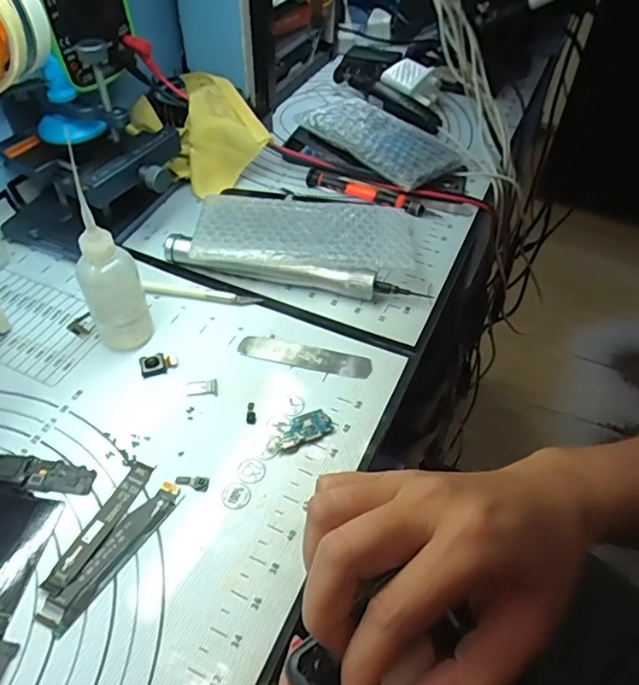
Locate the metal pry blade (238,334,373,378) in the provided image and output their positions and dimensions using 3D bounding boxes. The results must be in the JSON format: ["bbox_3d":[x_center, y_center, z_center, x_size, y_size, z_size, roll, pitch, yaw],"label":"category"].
[{"bbox_3d":[-0.010,0.009,0.395,0.094,0.004,0.021,11,49,7],"label":"metal pry blade"}]

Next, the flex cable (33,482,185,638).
[{"bbox_3d":[-0.111,0.113,0.301,0.018,0.004,0.090,28,53,20],"label":"flex cable"}]

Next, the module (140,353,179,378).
[{"bbox_3d":[-0.113,0.014,0.391,0.026,0.006,0.016,-19,52,-18],"label":"module"}]

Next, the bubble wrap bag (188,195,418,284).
[{"bbox_3d":[-0.006,-0.082,0.460,0.181,0.036,0.095,1,48,-2],"label":"bubble wrap bag"}]

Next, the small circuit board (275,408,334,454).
[{"bbox_3d":[-0.010,0.056,0.354,0.038,0.005,0.019,-21,52,-20],"label":"small circuit board"}]

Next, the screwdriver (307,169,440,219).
[{"bbox_3d":[0.047,-0.138,0.520,0.129,0.014,0.017,21,51,15],"label":"screwdriver"}]

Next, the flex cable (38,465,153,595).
[{"bbox_3d":[-0.122,0.101,0.311,0.013,0.004,0.081,20,50,15],"label":"flex cable"}]

